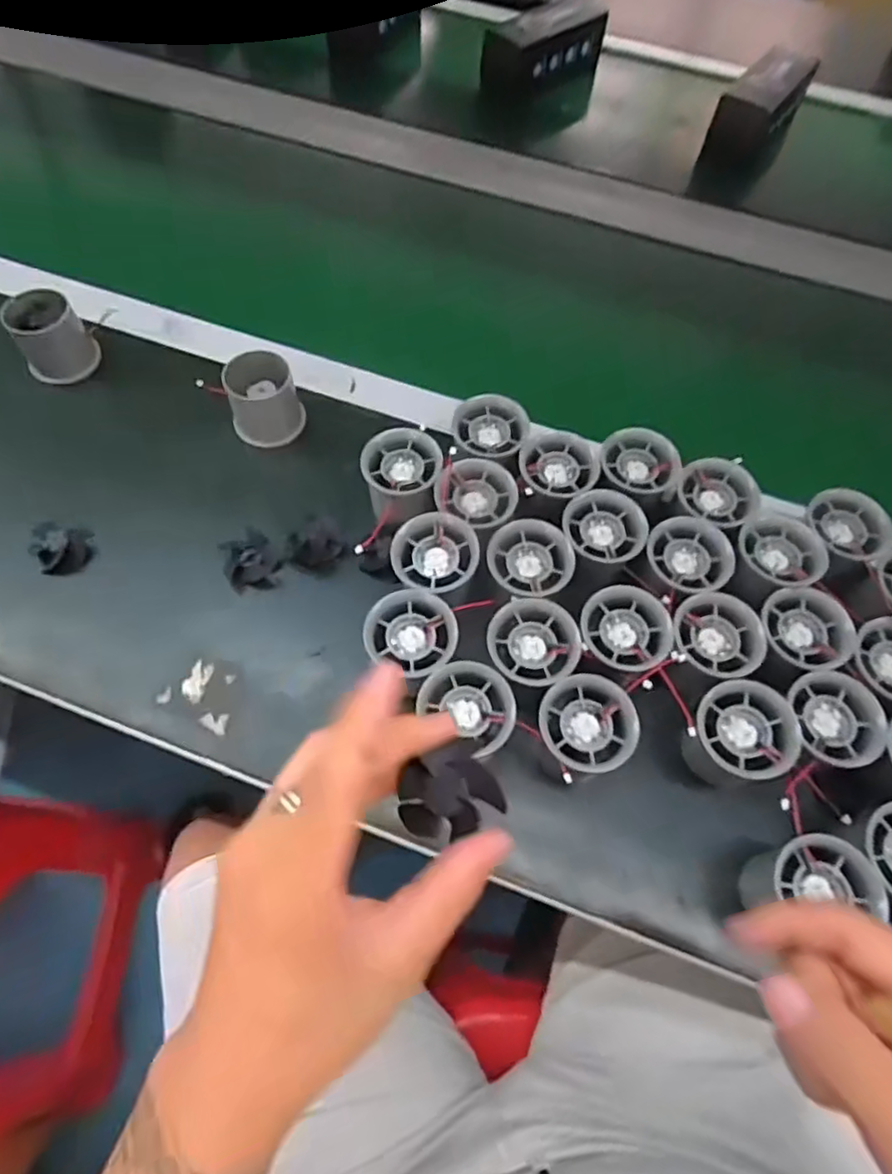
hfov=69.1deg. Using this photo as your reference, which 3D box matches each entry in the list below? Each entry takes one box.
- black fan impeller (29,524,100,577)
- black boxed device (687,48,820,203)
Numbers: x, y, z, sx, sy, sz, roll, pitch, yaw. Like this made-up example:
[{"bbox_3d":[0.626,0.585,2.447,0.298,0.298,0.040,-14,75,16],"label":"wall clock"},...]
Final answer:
[{"bbox_3d":[-0.278,-0.029,0.471,0.042,0.022,0.033,-17,63,-12],"label":"black fan impeller"},{"bbox_3d":[0.366,-0.552,0.789,0.066,0.115,0.145,33,64,15],"label":"black boxed device"}]

